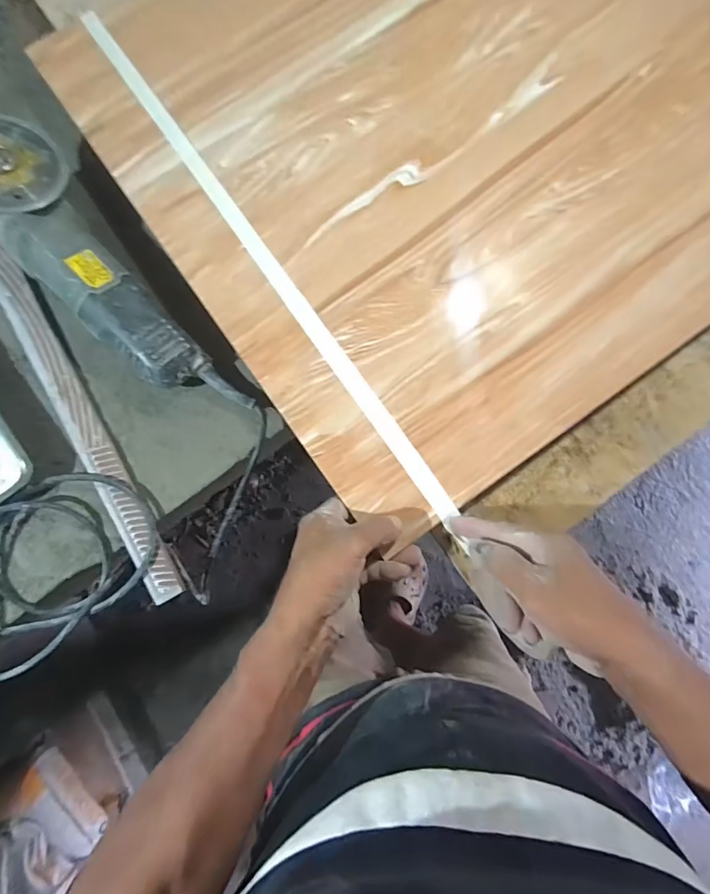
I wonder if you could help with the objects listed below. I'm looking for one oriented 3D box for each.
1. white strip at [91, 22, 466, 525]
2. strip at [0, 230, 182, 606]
[{"bbox_3d":[-0.084,-0.173,0.415,0.021,0.006,0.574,-35,85,-4],"label":"white strip"},{"bbox_3d":[-0.319,-0.116,0.448,0.037,0.017,0.586,-29,84,-4],"label":"strip"}]

